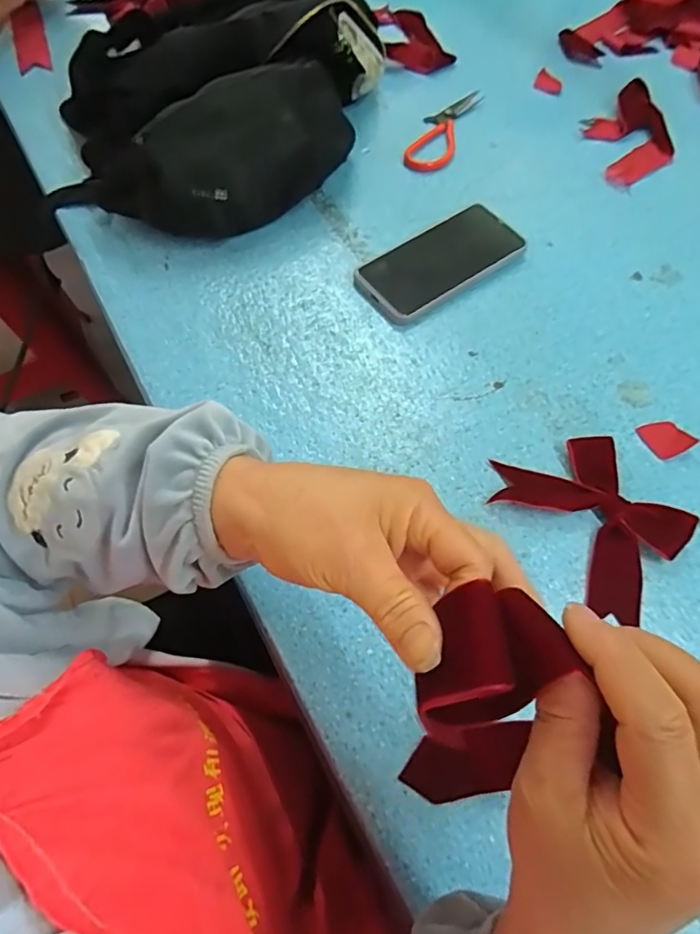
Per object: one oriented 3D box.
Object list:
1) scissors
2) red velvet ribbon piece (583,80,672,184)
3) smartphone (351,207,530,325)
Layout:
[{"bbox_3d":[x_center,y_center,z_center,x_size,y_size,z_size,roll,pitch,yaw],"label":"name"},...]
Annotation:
[{"bbox_3d":[0.107,-0.392,0.633,0.050,0.007,0.153,22,65,9],"label":"scissors"},{"bbox_3d":[0.326,-0.386,0.628,0.092,0.025,0.145,-5,64,-4],"label":"red velvet ribbon piece"},{"bbox_3d":[0.086,-0.199,0.528,0.158,0.013,0.078,-33,69,-12],"label":"smartphone"}]

